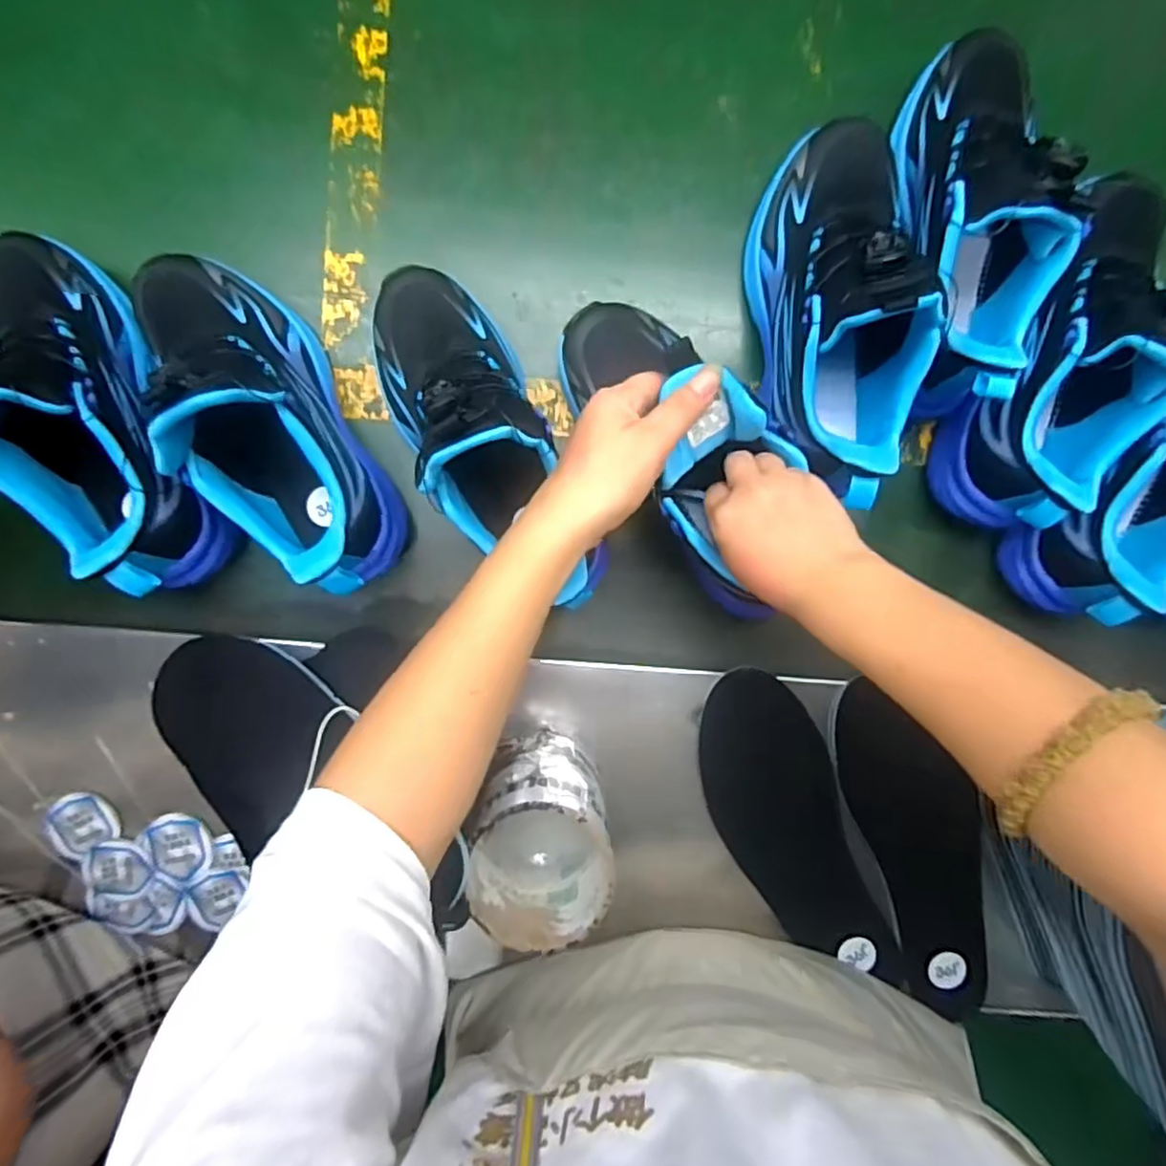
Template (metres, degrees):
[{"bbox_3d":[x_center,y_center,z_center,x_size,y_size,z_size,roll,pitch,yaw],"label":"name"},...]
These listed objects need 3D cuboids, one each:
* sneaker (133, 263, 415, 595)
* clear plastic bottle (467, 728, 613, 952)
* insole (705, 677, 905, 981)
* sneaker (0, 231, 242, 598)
[{"bbox_3d":[-0.193,-0.097,0.392,0.087,0.129,0.227,-29,94,0],"label":"sneaker"},{"bbox_3d":[-0.027,0.150,0.398,0.078,0.104,0.084,-1,100,-4],"label":"clear plastic bottle"},{"bbox_3d":[0.146,0.178,0.466,0.086,0.007,0.241,-22,96,4],"label":"insole"},{"bbox_3d":[-0.307,-0.103,0.393,0.093,0.141,0.233,-32,94,0],"label":"sneaker"}]

